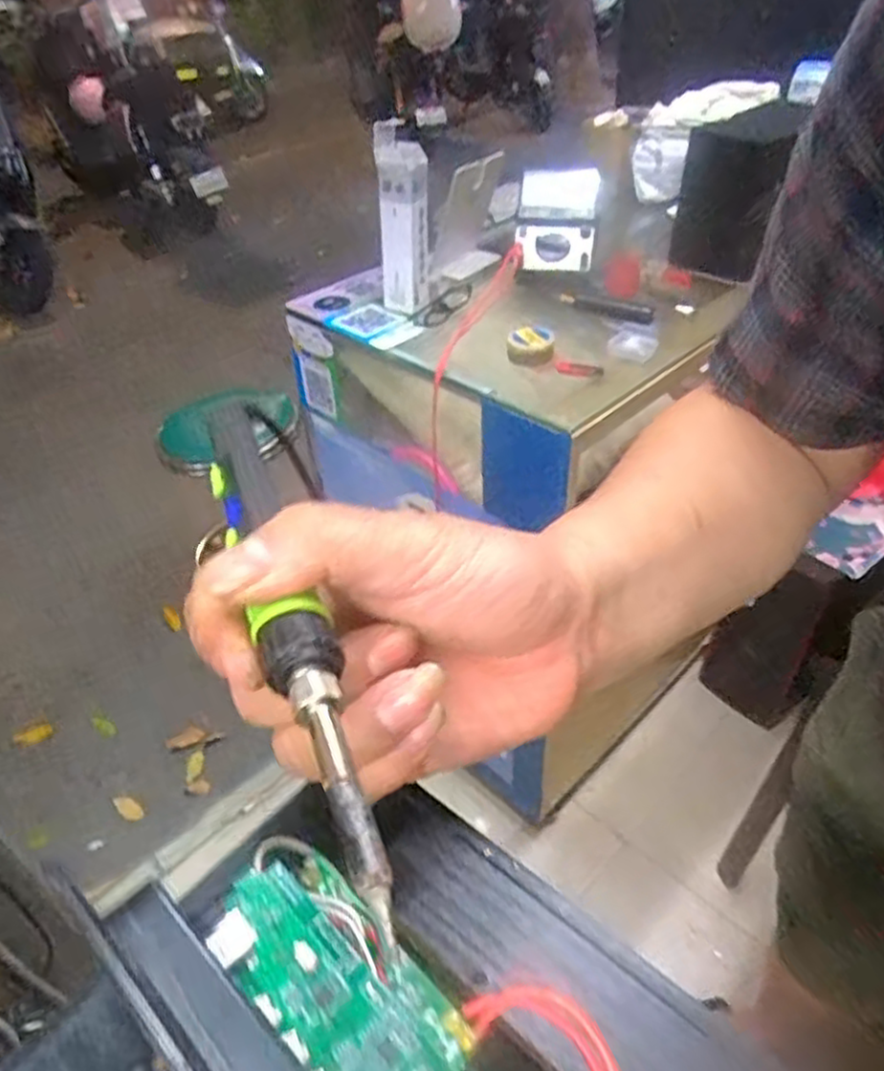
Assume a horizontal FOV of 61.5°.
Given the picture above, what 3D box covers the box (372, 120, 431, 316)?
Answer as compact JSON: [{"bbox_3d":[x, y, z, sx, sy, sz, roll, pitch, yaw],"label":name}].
[{"bbox_3d":[-0.048,-0.396,0.948,0.061,0.224,0.075,-3,42,-1],"label":"box"}]

